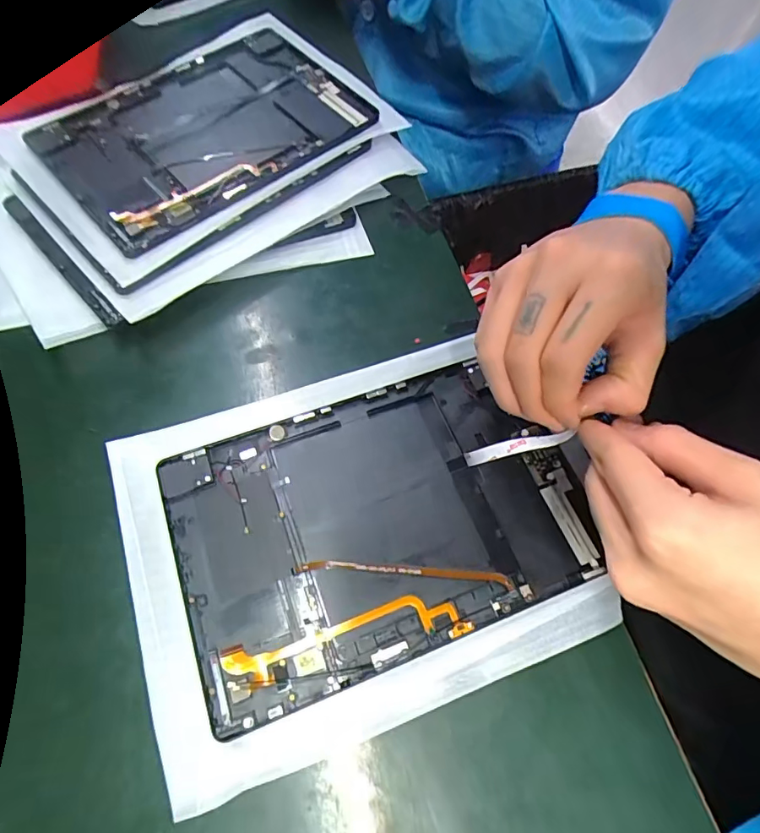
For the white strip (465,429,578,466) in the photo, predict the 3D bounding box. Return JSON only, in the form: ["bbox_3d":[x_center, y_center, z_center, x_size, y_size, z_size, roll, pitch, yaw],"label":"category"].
[{"bbox_3d":[0.072,0.017,0.262,0.056,0.012,0.008,-15,63,20],"label":"white strip"}]

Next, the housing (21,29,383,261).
[{"bbox_3d":[-0.136,-0.226,0.393,0.232,0.013,0.153,-38,74,-15],"label":"housing"}]

